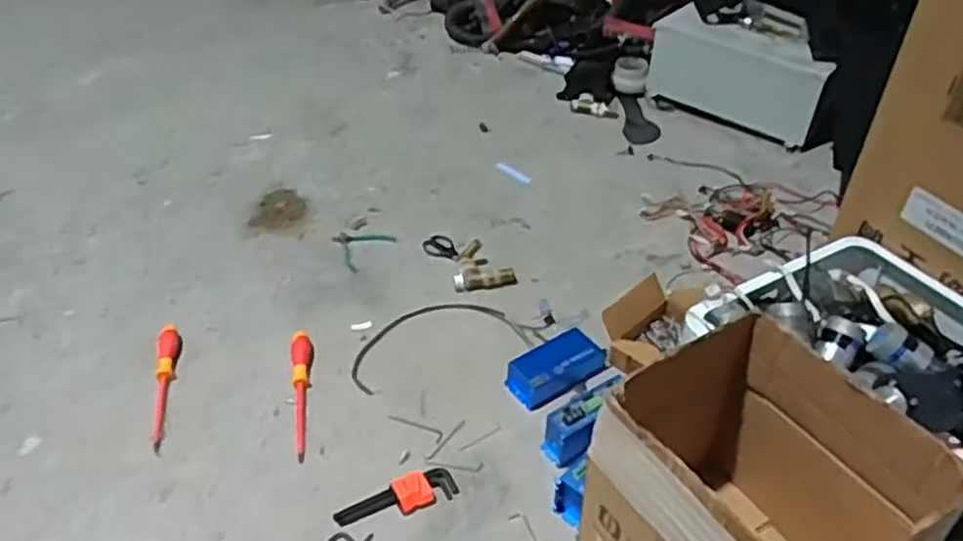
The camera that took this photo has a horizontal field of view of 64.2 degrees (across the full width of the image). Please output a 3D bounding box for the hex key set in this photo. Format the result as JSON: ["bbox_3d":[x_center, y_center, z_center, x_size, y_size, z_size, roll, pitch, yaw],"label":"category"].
[{"bbox_3d":[-0.119,0.317,1.077,0.171,0.019,0.056,-14,44,-15],"label":"hex key set"}]

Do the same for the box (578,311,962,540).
[{"bbox_3d":[0.313,0.284,0.893,0.252,0.302,0.292,-25,48,-25],"label":"box"}]

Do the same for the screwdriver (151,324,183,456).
[{"bbox_3d":[-0.504,0.182,1.220,0.034,0.026,0.244,-8,43,-8],"label":"screwdriver"}]

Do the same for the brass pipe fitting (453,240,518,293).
[{"bbox_3d":[-0.001,-0.009,1.421,0.109,0.030,0.106,-9,43,-9],"label":"brass pipe fitting"}]

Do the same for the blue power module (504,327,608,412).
[{"bbox_3d":[0.119,0.153,1.236,0.162,0.038,0.078,-26,48,-25],"label":"blue power module"}]

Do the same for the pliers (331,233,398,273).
[{"bbox_3d":[-0.243,-0.049,1.500,0.109,0.011,0.113,27,49,27],"label":"pliers"}]

